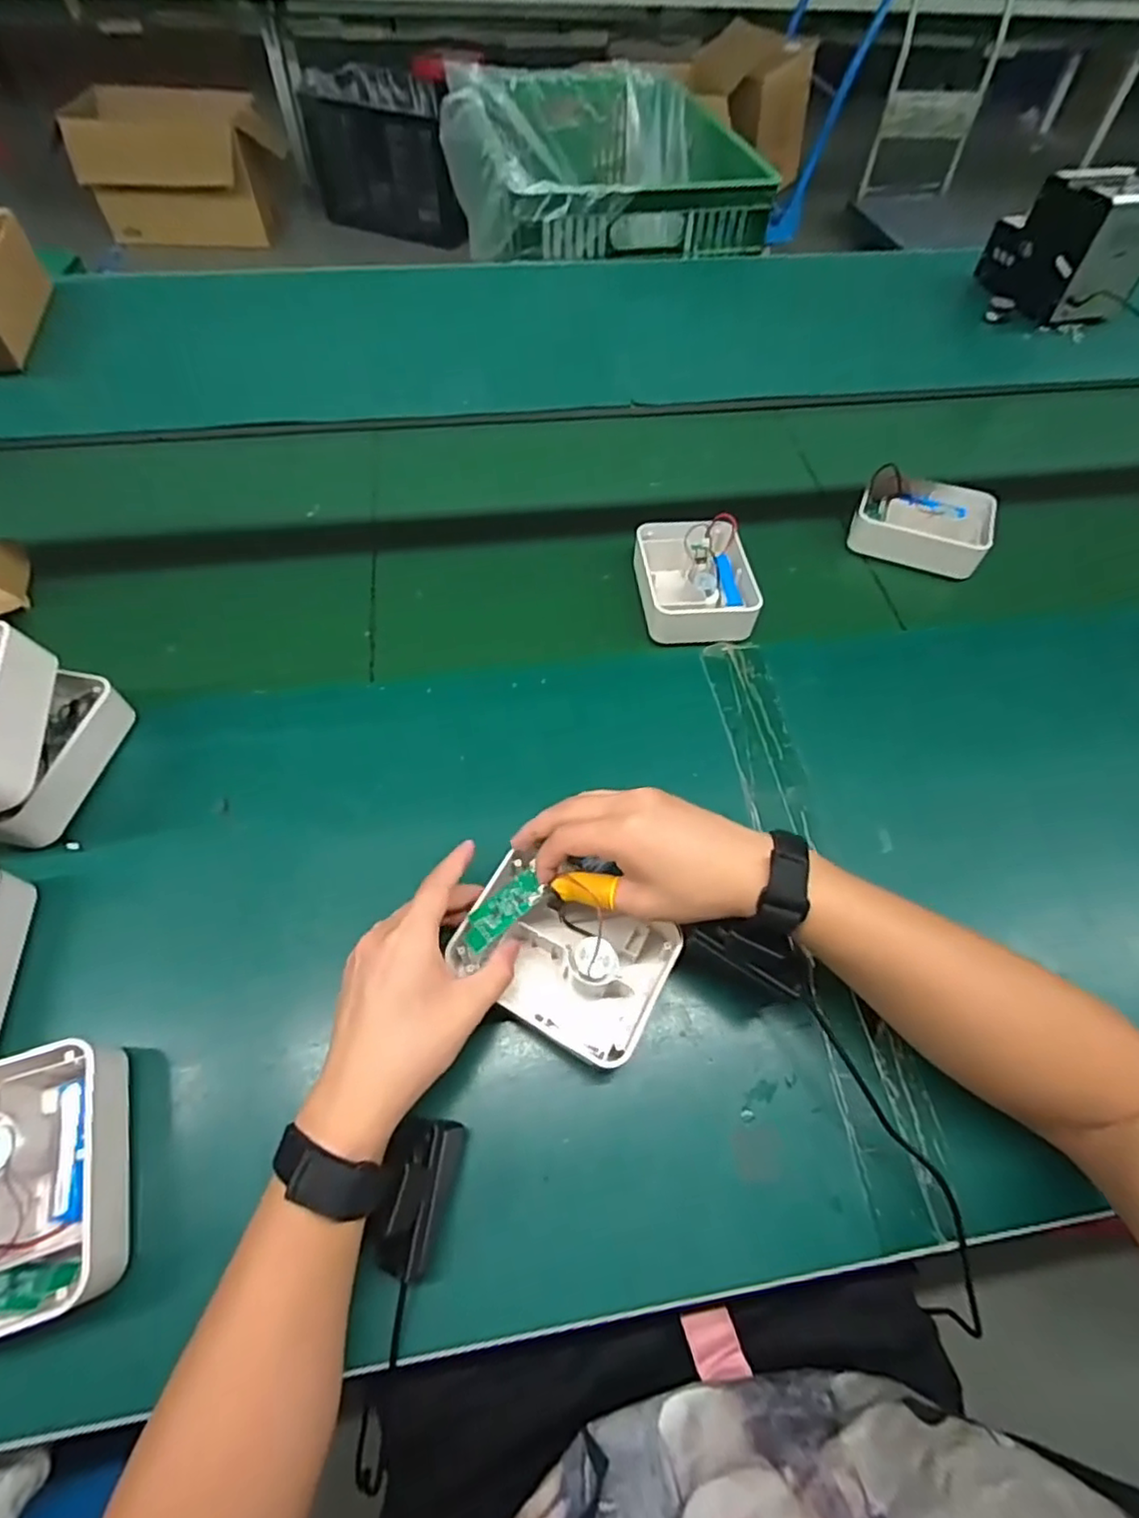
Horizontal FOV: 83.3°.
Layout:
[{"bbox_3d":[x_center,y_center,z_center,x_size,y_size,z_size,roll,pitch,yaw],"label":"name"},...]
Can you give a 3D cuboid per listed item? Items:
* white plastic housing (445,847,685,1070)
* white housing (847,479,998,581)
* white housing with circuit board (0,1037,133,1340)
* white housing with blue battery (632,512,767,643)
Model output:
[{"bbox_3d":[-0.002,0.124,0.408,0.128,0.045,0.093,27,60,13],"label":"white plastic housing"},{"bbox_3d":[0.371,-0.250,0.677,0.130,0.050,0.104,23,59,11],"label":"white housing"},{"bbox_3d":[-0.304,0.232,0.349,0.105,0.045,0.134,-14,59,-13],"label":"white housing with circuit board"},{"bbox_3d":[0.120,-0.171,0.610,0.100,0.040,0.131,-4,58,-6],"label":"white housing with blue battery"}]

